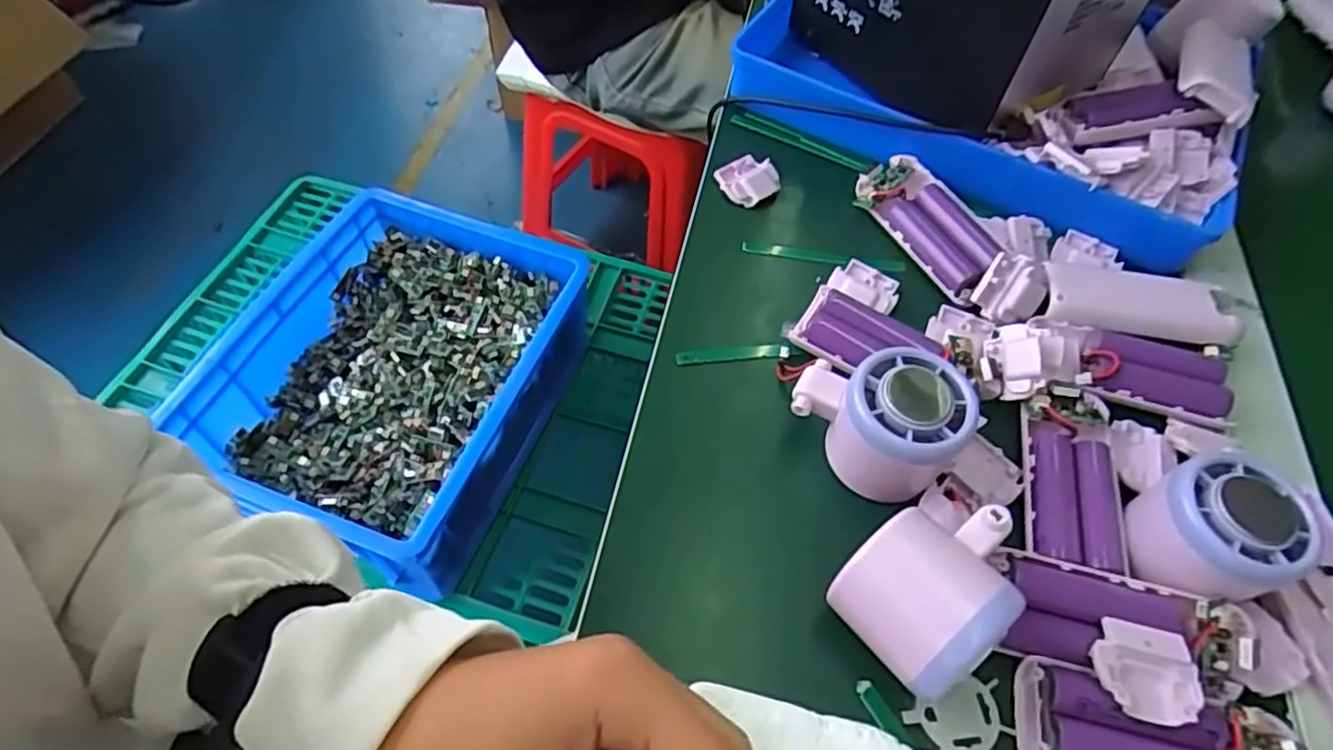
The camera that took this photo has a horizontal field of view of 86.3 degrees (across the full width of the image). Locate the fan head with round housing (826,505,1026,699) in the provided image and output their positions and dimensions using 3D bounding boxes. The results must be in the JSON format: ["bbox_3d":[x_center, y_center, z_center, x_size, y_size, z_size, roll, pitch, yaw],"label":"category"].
[{"bbox_3d":[0.106,0.082,0.282,0.067,0.047,0.055,-37,65,-25],"label":"fan head with round housing"}]

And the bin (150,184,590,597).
[{"bbox_3d":[-0.258,0.000,0.696,0.259,0.118,0.327,18,57,8],"label":"bin"}]

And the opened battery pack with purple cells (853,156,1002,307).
[{"bbox_3d":[0.158,-0.089,0.427,0.042,0.027,0.100,-39,60,8],"label":"opened battery pack with purple cells"}]

